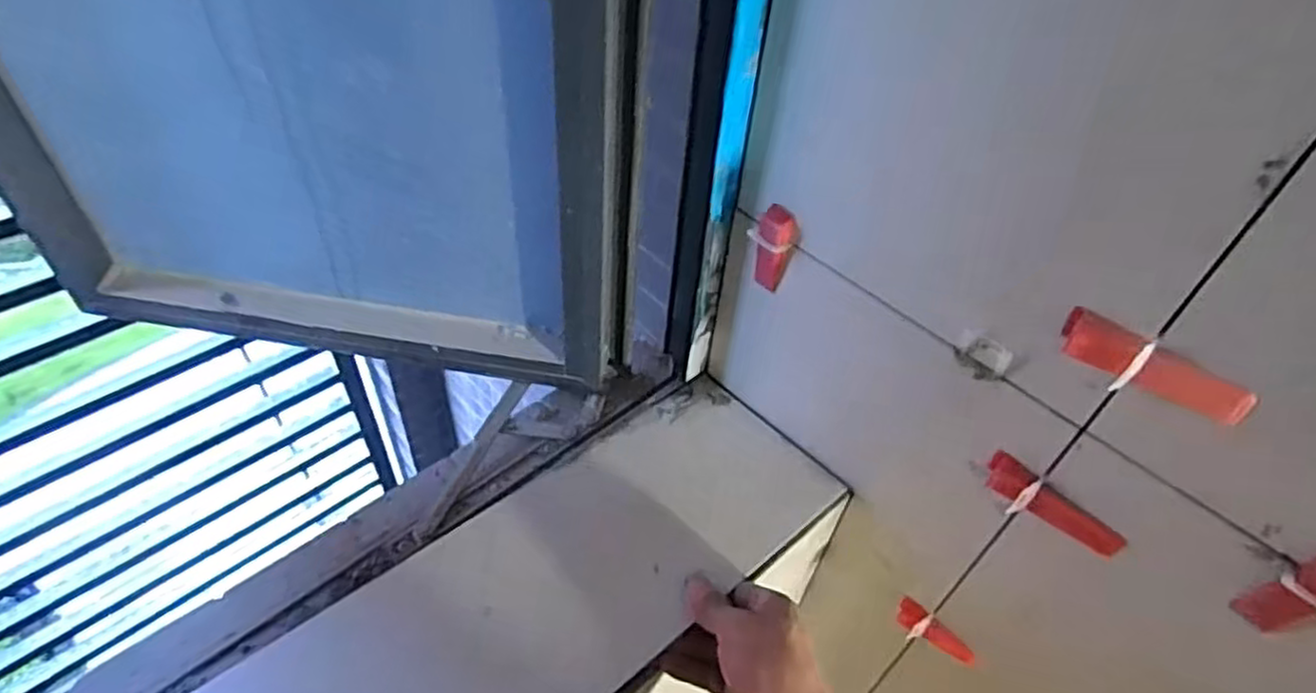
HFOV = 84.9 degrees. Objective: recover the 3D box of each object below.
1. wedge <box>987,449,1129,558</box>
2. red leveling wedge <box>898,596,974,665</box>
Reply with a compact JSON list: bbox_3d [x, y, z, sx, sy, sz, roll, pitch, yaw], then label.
[{"bbox_3d":[0.248,0.100,0.452,0.085,0.021,0.019,37,54,27],"label":"wedge"},{"bbox_3d":[0.234,0.239,0.606,0.067,0.018,0.018,31,51,23],"label":"red leveling wedge"}]

